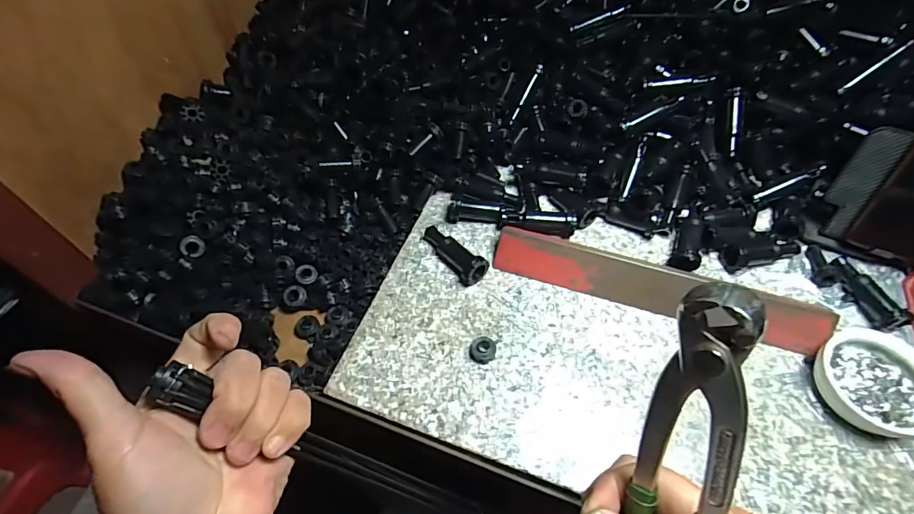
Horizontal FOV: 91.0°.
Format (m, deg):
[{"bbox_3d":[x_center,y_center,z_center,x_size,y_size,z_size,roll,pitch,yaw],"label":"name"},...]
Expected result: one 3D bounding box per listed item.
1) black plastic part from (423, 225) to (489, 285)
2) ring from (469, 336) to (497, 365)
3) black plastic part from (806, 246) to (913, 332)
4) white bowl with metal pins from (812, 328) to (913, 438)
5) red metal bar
[{"bbox_3d":[-0.003,-0.005,0.392,0.023,0.022,0.067,-33,60,-21],"label":"black plastic part"},{"bbox_3d":[0.019,0.071,0.341,0.020,0.013,0.018,11,55,9],"label":"ring"},{"bbox_3d":[0.318,0.023,0.363,0.030,0.018,0.083,-15,55,-10],"label":"black plastic part"},{"bbox_3d":[0.288,0.085,0.313,0.067,0.029,0.074,-8,54,-5],"label":"white bowl with metal pins"},{"bbox_3d":[0.160,0.022,0.365,0.258,0.022,0.036,16,56,12],"label":"red metal bar"}]

